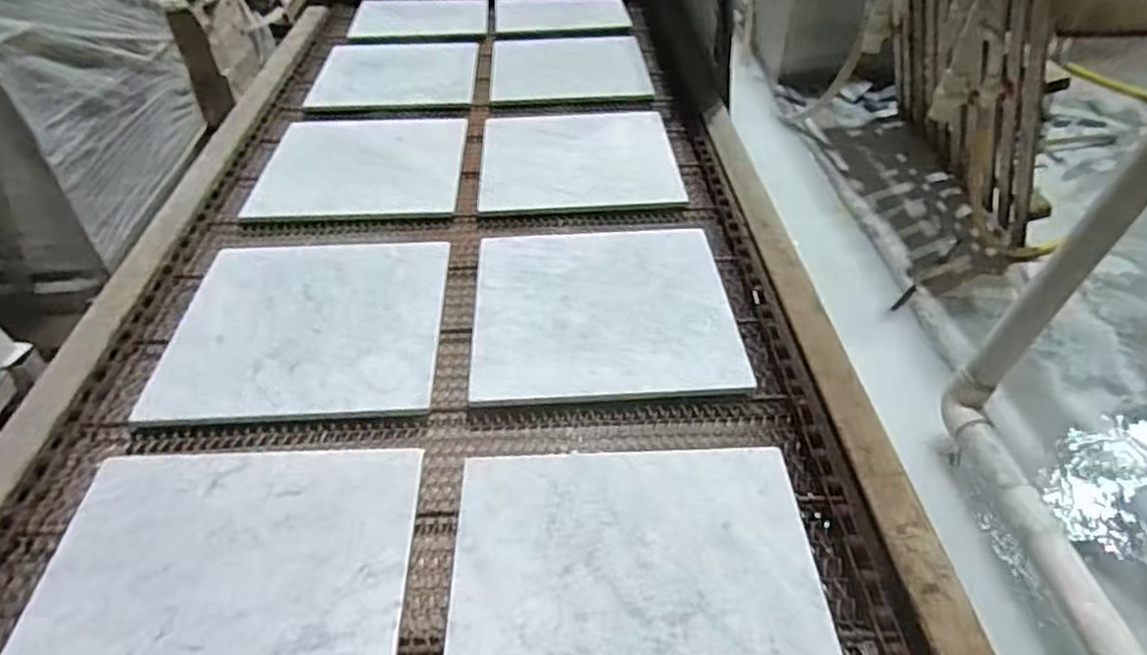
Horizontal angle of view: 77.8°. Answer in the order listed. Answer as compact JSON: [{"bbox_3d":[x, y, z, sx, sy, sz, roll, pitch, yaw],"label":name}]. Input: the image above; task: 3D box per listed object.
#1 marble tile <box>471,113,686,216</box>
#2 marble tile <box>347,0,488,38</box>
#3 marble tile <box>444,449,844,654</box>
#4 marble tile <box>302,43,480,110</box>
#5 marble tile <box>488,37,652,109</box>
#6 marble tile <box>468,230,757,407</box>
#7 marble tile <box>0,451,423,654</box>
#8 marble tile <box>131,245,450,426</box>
[{"bbox_3d":[0.007,-0.275,1.129,0.299,0.011,0.290,-2,41,-1],"label":"marble tile"},{"bbox_3d":[-0.346,-0.709,1.611,0.297,0.021,0.212,-6,41,-6],"label":"marble tile"},{"bbox_3d":[0.051,0.221,0.573,0.298,0.014,0.289,-2,41,-1],"label":"marble tile"},{"bbox_3d":[-0.344,-0.501,1.391,0.301,0.013,0.285,-1,41,-1],"label":"marble tile"},{"bbox_3d":[-0.010,-0.518,1.402,0.296,0.010,0.316,-2,41,-2],"label":"marble tile"},{"bbox_3d":[0.034,-0.029,0.847,0.298,0.010,0.290,-2,41,-2],"label":"marble tile"},{"bbox_3d":[-0.292,0.228,0.575,0.300,0.009,0.294,-1,45,-1],"label":"marble tile"},{"bbox_3d":[-0.309,-0.008,0.837,0.300,0.017,0.300,-2,41,-2],"label":"marble tile"}]

